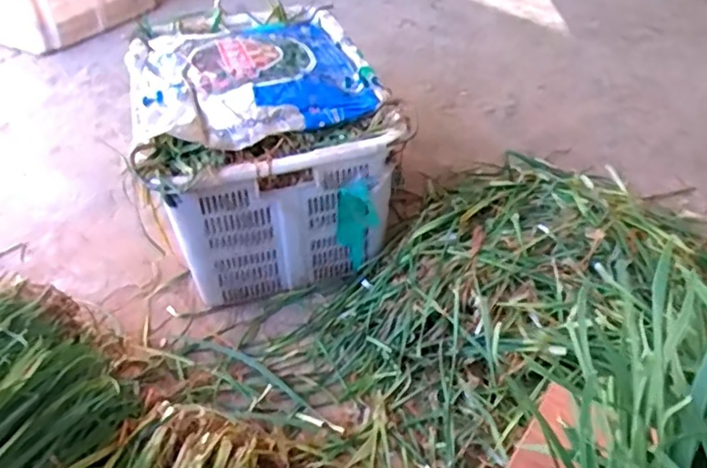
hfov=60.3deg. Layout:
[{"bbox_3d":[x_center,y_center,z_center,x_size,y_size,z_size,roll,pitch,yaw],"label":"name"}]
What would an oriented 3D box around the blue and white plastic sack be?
[{"bbox_3d":[-0.212,-0.341,1.235,0.472,0.053,0.514,-13,44,-12],"label":"blue and white plastic sack"}]

